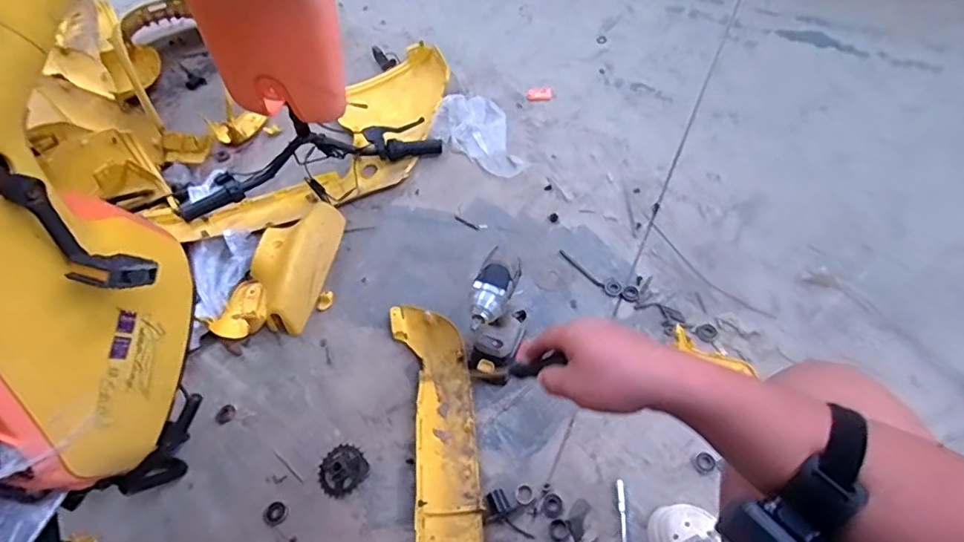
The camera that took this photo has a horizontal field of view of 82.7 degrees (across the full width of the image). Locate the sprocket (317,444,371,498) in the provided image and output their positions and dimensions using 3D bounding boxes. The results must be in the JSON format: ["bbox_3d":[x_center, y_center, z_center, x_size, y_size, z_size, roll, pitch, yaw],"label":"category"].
[{"bbox_3d":[-0.243,0.341,0.941,0.083,0.020,0.080,-6,60,11],"label":"sprocket"}]

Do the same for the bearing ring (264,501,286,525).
[{"bbox_3d":[-0.343,0.402,0.908,0.035,0.008,0.033,-3,54,4],"label":"bearing ring"}]

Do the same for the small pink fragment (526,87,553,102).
[{"bbox_3d":[0.161,-0.499,1.546,0.074,0.018,0.038,-6,51,-5],"label":"small pink fragment"}]

